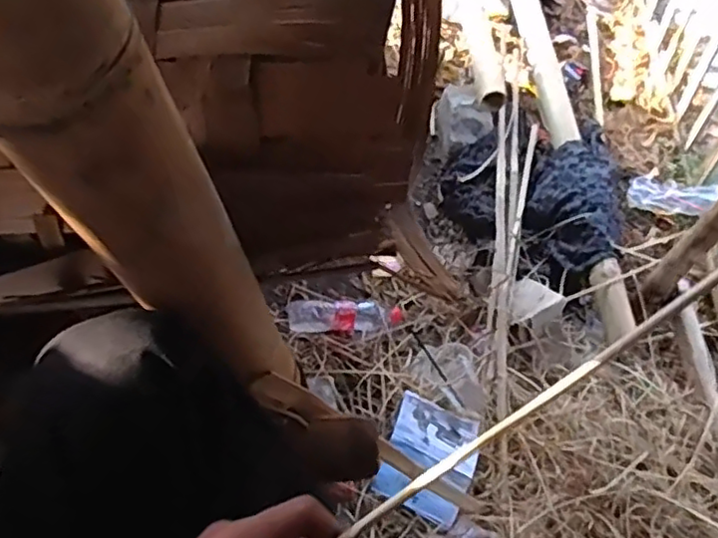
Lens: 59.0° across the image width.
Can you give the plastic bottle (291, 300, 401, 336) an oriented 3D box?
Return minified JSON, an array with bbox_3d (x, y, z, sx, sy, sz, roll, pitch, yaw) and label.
[{"bbox_3d":[-0.023,0.099,1.295,0.237,0.047,0.066,3,59,-18],"label":"plastic bottle"}]

